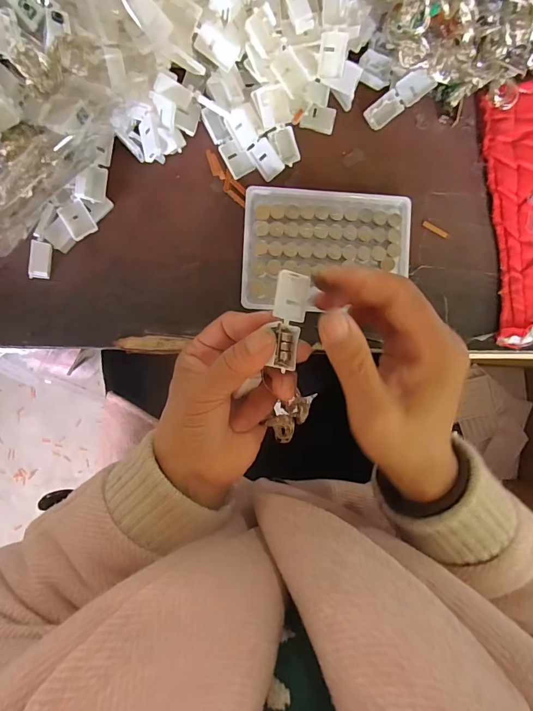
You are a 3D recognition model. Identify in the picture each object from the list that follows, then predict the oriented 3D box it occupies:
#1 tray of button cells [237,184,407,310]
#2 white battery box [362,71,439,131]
[{"bbox_3d":[0.047,-0.084,0.314,0.128,0.009,0.095,2,90,-3],"label":"tray of button cells"},{"bbox_3d":[0.105,-0.203,0.317,0.055,0.007,0.019,-32,91,13],"label":"white battery box"}]

